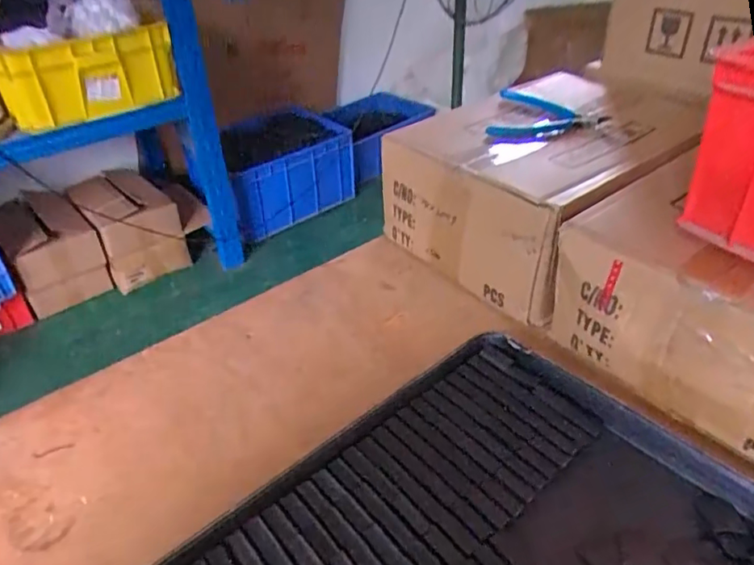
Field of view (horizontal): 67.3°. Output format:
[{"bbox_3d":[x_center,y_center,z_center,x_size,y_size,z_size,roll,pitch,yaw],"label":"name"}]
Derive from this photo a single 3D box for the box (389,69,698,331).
[{"bbox_3d":[0.206,-0.125,0.686,0.325,0.135,0.243,-28,43,-28],"label":"box"}]

